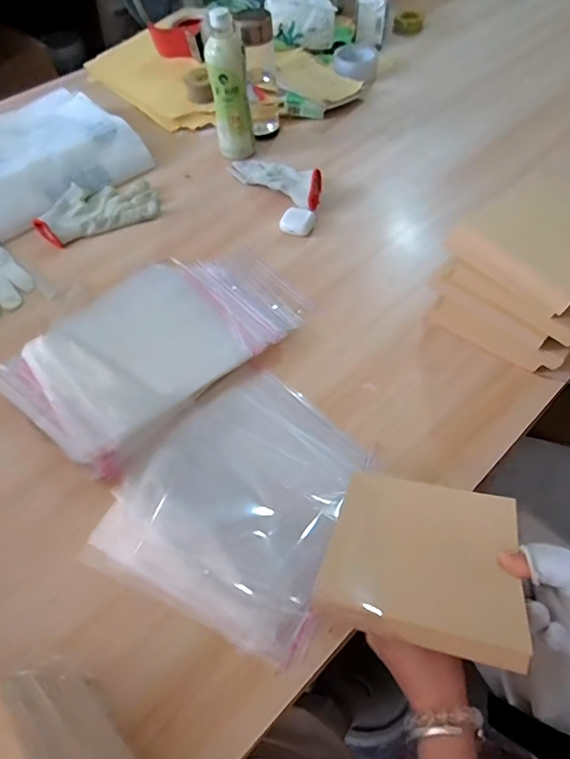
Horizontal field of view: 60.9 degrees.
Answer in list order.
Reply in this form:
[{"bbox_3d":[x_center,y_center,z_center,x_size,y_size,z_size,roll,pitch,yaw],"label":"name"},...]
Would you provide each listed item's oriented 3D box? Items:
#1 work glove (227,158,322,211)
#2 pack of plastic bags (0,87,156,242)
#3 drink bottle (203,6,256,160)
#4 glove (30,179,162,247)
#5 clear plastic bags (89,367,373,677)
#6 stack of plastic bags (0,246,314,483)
[{"bbox_3d":[-0.015,-0.331,0.788,0.190,0.033,0.062,38,65,26],"label":"work glove"},{"bbox_3d":[-0.439,-0.398,0.842,0.297,0.061,0.294,-37,61,-20],"label":"pack of plastic bags"},{"bbox_3d":[-0.091,-0.473,0.789,0.060,0.201,0.057,-19,56,-10],"label":"drink bottle"},{"bbox_3d":[-0.300,-0.276,0.775,0.185,0.024,0.101,-24,57,-13],"label":"glove"},{"bbox_3d":[-0.043,0.112,0.508,0.224,0.013,0.255,21,59,17],"label":"clear plastic bags"},{"bbox_3d":[-0.159,-0.065,0.623,0.237,0.033,0.364,38,65,25],"label":"stack of plastic bags"}]

